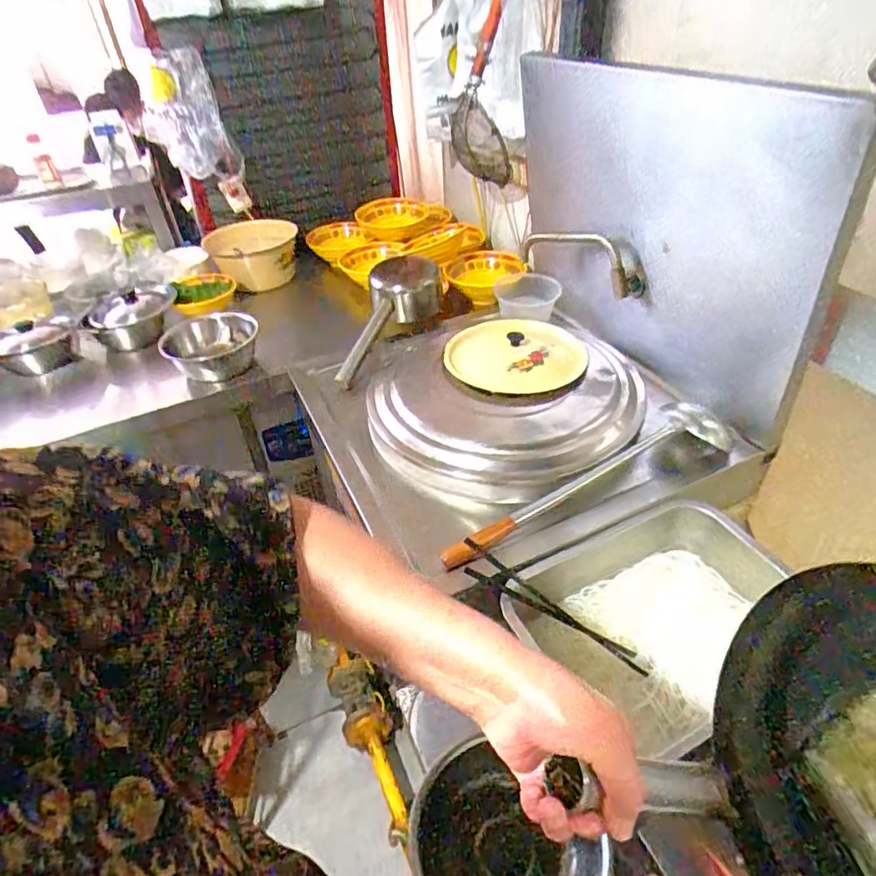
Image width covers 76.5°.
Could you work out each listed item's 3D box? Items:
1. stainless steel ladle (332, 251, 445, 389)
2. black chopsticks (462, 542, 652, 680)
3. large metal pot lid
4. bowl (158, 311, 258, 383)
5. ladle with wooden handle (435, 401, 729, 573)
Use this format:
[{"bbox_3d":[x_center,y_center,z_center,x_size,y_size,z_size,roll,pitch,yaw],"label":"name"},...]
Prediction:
[{"bbox_3d":[-0.118,-0.260,1.188,0.124,0.128,0.363,28,72,32],"label":"stainless steel ladle"},{"bbox_3d":[0.147,0.223,0.725,0.273,0.030,0.026,31,47,2],"label":"black chopsticks"},{"bbox_3d":[0.106,-0.072,0.971,0.460,0.065,0.441,-2,40,2],"label":"large metal pot lid"},{"bbox_3d":[-0.484,-0.193,1.184,0.196,0.068,0.203,-17,42,-14],"label":"bowl"},{"bbox_3d":[0.232,0.063,0.798,0.504,0.051,0.097,-24,44,-22],"label":"ladle with wooden handle"}]

